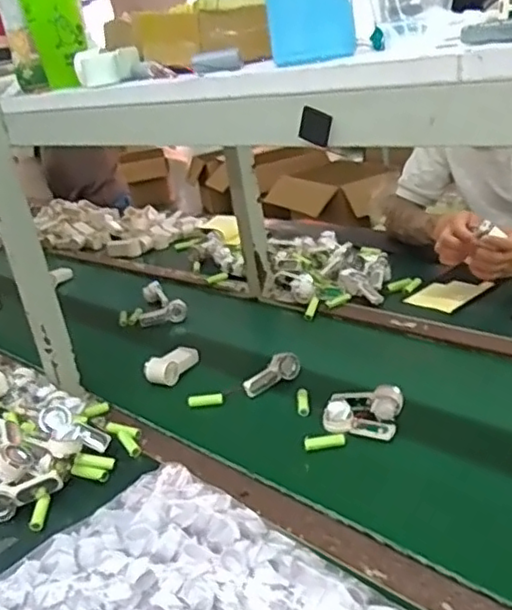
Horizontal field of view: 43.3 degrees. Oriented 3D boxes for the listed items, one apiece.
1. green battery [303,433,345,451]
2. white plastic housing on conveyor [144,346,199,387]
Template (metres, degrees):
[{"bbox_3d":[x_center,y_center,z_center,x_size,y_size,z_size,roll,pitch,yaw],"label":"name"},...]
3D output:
[{"bbox_3d":[0.086,0.170,0.802,0.051,0.013,0.012,-7,23,0],"label":"green battery"},{"bbox_3d":[-0.131,0.095,1.045,0.048,0.034,0.104,7,29,35],"label":"white plastic housing on conveyor"}]

